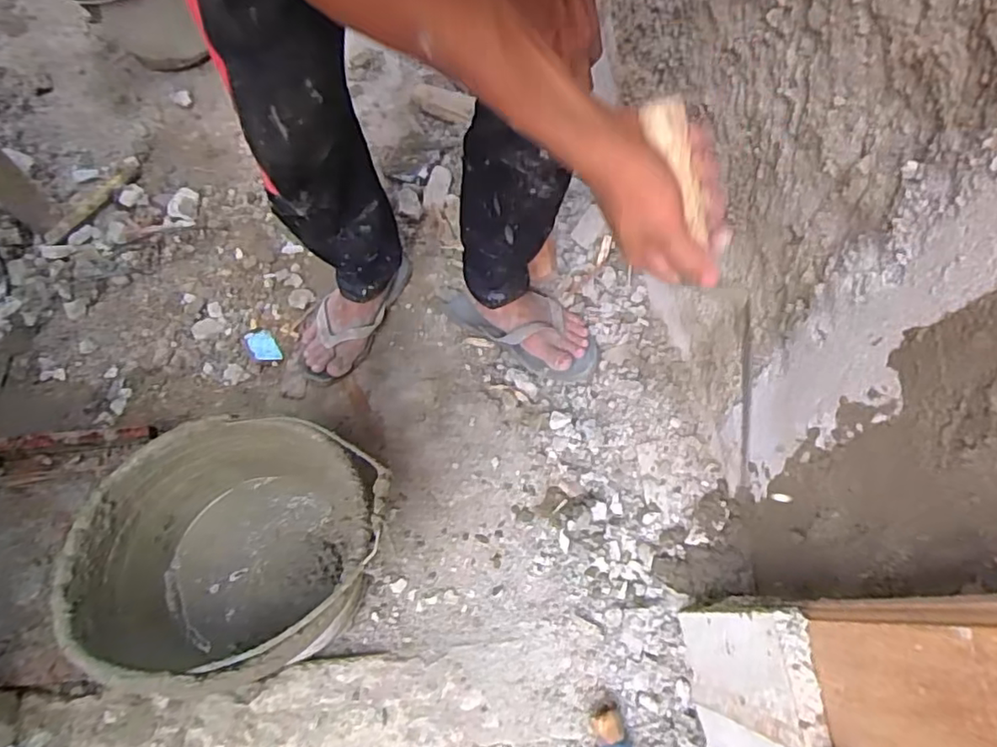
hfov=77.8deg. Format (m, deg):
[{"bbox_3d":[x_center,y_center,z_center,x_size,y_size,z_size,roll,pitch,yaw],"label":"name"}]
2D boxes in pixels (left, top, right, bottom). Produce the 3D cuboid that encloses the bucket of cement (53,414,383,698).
[{"bbox_3d":[-0.277,0.185,0.661,0.314,0.169,0.252,2,70,3],"label":"bucket of cement"}]

